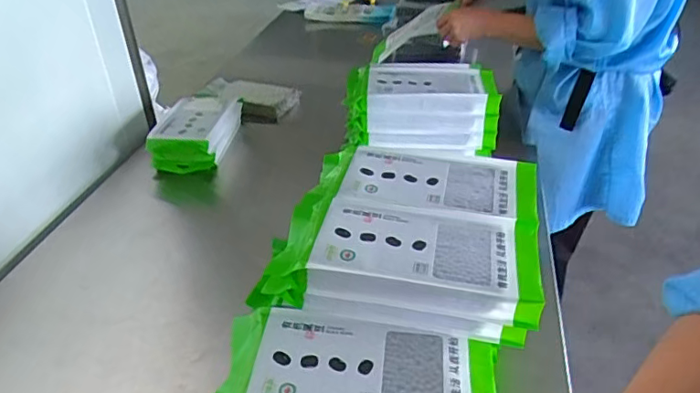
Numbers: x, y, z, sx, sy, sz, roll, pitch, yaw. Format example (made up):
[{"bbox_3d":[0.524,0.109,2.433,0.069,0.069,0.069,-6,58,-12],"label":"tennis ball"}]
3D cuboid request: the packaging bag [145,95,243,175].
[{"bbox_3d":[-0.312,-0.141,1.123,0.142,0.066,0.227,2,36,6],"label":"packaging bag"}]

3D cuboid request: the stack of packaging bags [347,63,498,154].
[{"bbox_3d":[0.134,-0.178,1.033,0.279,0.104,0.191,4,36,9],"label":"stack of packaging bags"}]

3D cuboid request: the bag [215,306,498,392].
[{"bbox_3d":[0.005,0.171,0.525,0.262,0.045,0.118,3,36,6],"label":"bag"}]

